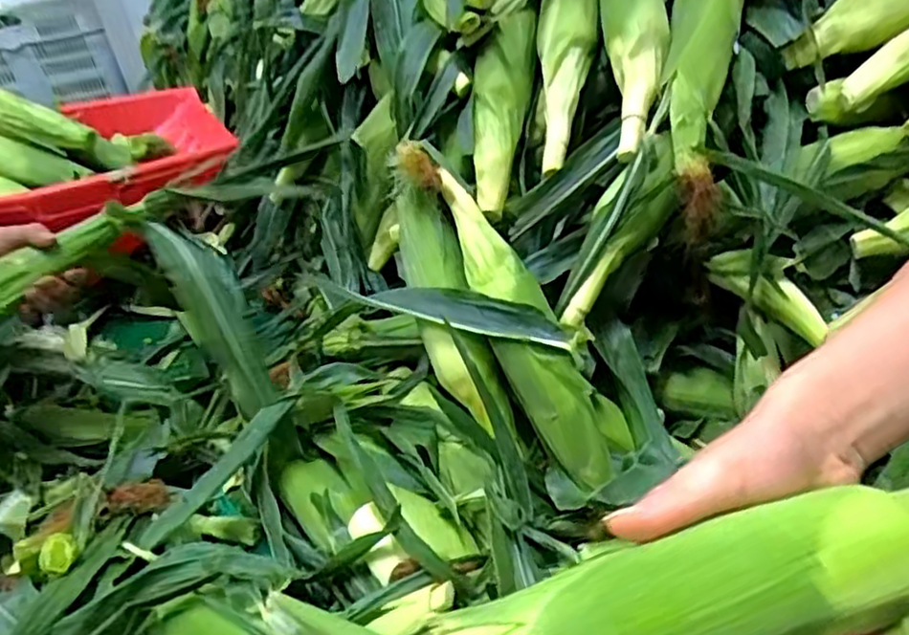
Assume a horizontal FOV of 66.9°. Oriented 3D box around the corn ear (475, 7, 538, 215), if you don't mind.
[{"bbox_3d":[0.040,-0.196,0.657,0.048,0.042,0.192,6,81,20],"label":"corn ear"}]

